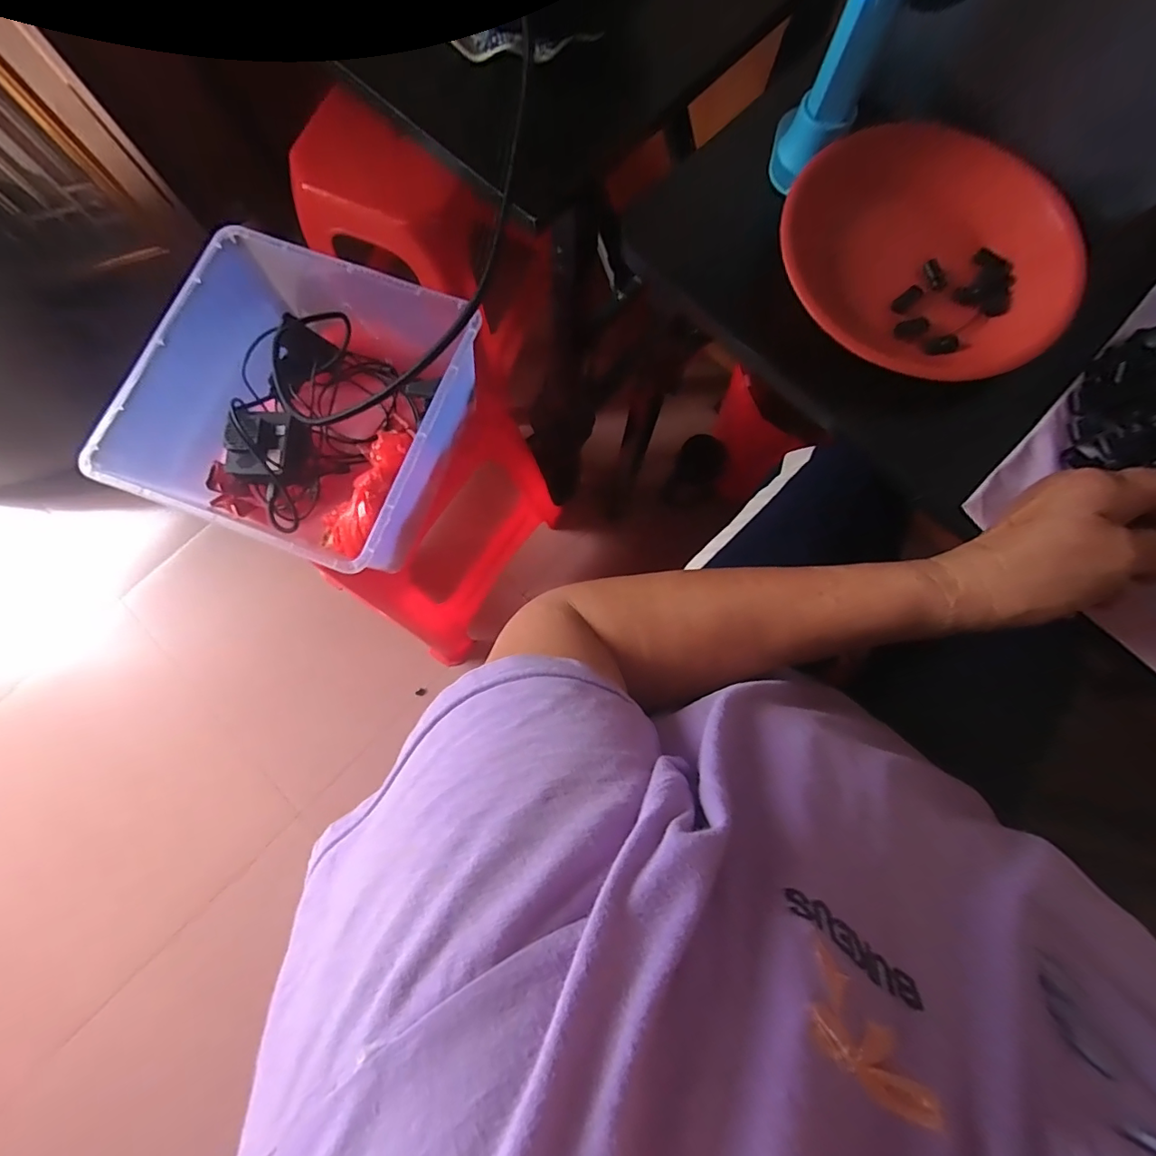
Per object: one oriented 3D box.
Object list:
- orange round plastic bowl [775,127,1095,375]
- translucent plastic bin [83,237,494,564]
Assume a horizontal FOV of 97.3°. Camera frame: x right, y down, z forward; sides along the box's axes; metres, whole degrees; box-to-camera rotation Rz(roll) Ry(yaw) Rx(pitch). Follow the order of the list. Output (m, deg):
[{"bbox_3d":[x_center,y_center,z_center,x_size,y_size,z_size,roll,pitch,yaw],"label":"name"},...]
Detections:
[{"bbox_3d":[0.234,-0.219,0.345,0.192,0.034,0.195,0,78,0],"label":"orange round plastic bowl"},{"bbox_3d":[-0.280,-0.195,0.579,0.300,0.152,0.341,20,79,4],"label":"translucent plastic bin"}]

